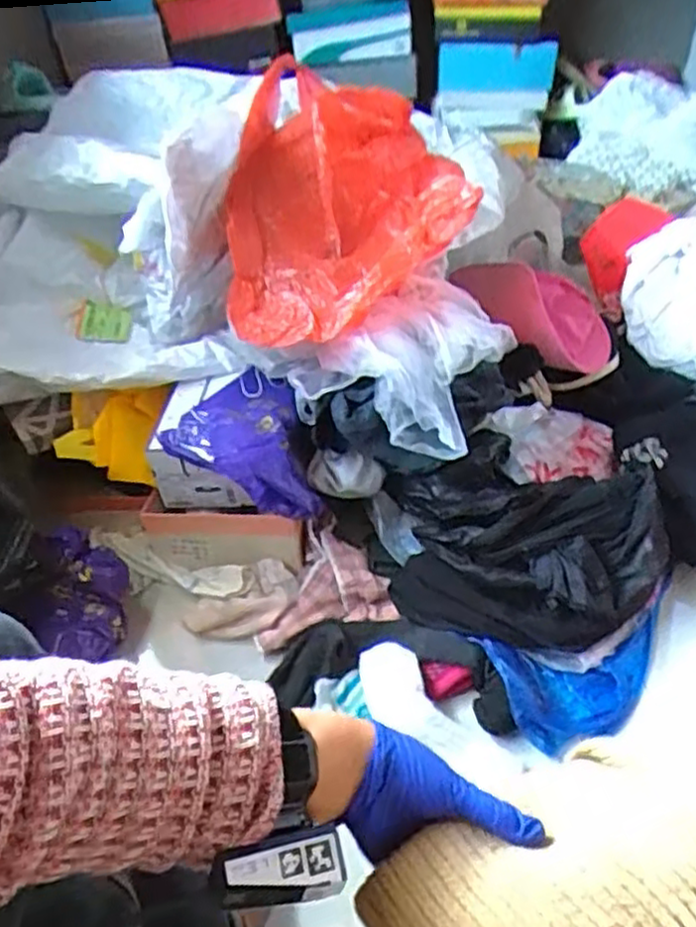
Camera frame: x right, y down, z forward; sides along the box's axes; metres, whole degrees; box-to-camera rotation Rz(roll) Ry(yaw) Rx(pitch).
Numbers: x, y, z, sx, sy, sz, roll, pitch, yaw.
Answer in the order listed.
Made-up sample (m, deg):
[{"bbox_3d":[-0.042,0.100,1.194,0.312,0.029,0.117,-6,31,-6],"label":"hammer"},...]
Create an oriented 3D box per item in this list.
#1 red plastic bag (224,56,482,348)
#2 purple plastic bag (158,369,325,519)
[{"bbox_3d":[-0.005,-0.376,1.017,0.337,0.261,0.335,-5,38,3],"label":"red plastic bag"},{"bbox_3d":[-0.165,-0.018,1.103,0.205,0.118,0.259,-19,39,-14],"label":"purple plastic bag"}]

